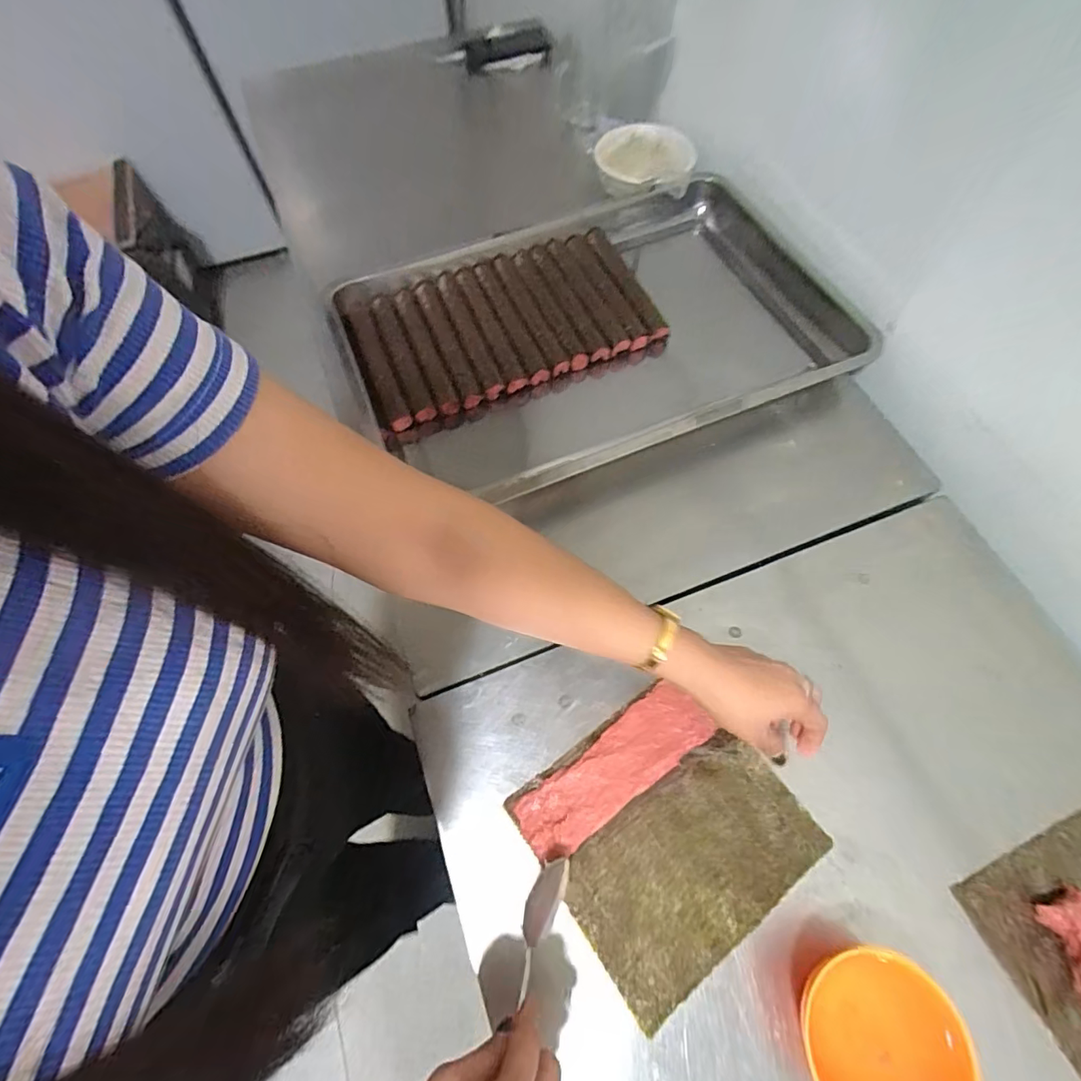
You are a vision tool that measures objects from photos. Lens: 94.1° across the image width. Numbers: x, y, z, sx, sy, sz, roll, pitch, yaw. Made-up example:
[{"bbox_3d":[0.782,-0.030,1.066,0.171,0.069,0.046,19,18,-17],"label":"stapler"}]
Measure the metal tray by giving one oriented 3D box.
[{"bbox_3d":[0.057,-0.269,0.661,0.603,0.073,0.371,-19,75,-4],"label":"metal tray"}]

